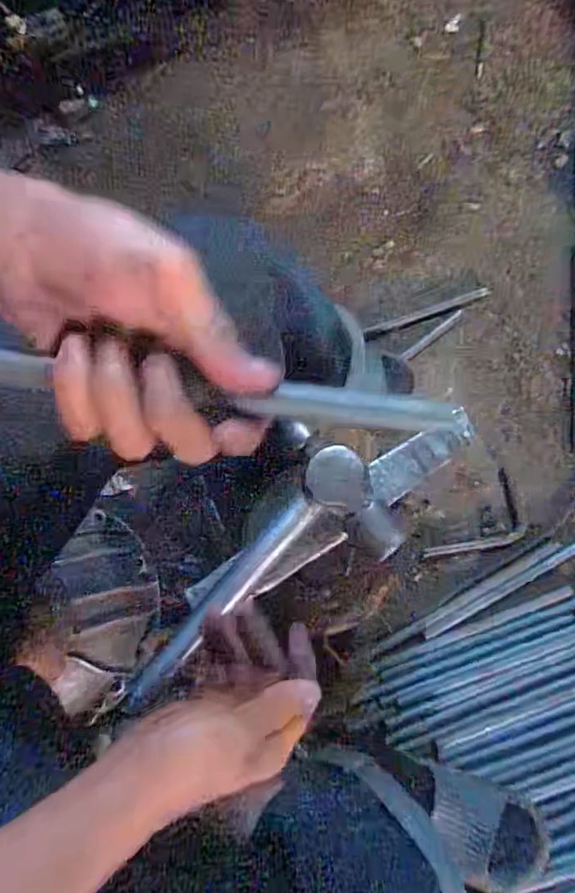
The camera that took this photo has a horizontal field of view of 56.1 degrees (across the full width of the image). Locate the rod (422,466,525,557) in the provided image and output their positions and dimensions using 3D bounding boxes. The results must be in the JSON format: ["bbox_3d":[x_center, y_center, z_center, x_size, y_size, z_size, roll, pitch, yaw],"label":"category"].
[{"bbox_3d":[0.292,0.124,0.793,0.181,0.013,0.083,-42,80,-8],"label":"rod"}]

